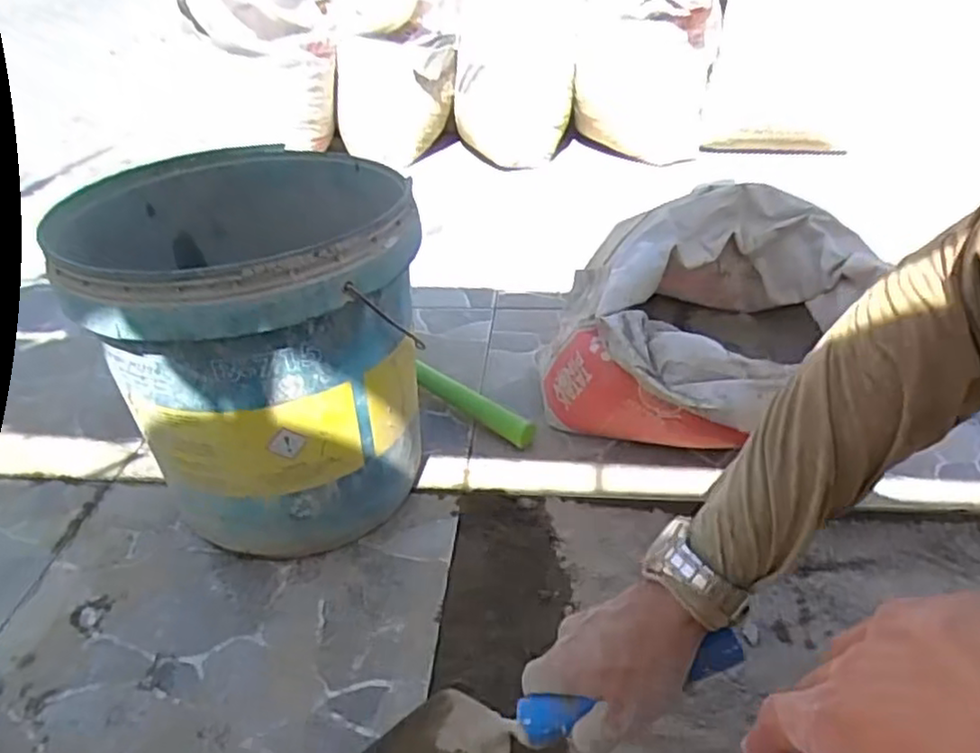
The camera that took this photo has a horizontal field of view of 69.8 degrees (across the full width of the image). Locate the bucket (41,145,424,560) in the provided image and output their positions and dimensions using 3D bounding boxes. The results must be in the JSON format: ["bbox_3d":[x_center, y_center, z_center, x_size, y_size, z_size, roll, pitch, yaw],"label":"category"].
[{"bbox_3d":[-0.220,-0.024,0.716,0.280,0.330,0.302,-1,36,1],"label":"bucket"}]

